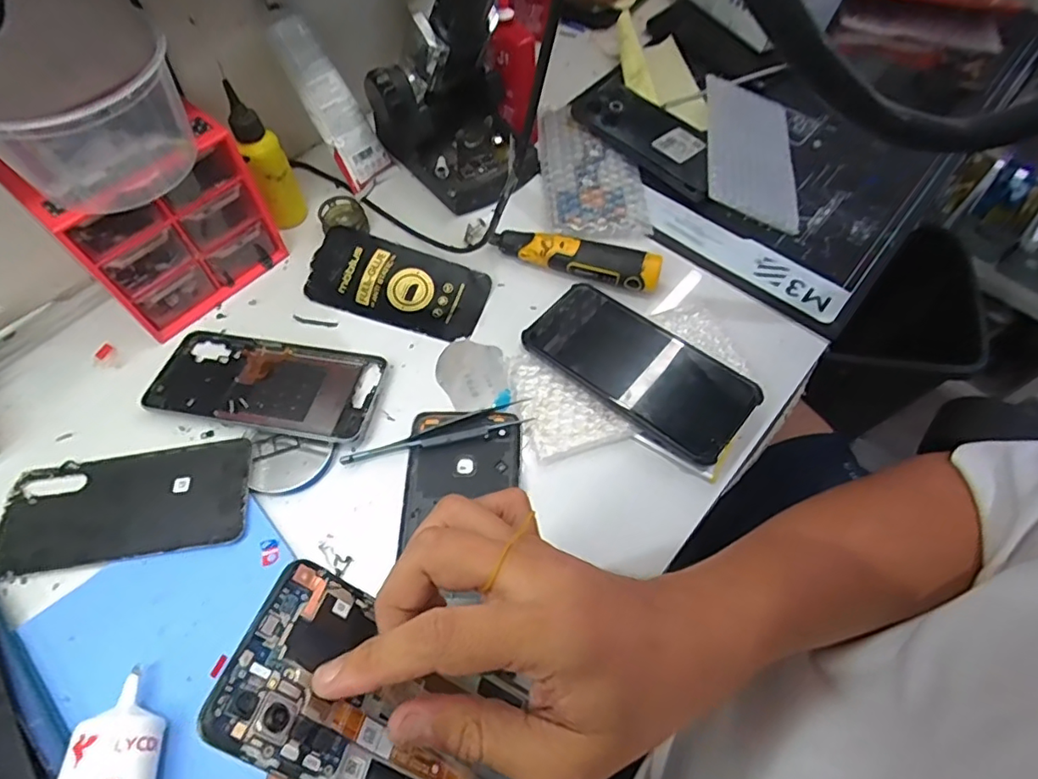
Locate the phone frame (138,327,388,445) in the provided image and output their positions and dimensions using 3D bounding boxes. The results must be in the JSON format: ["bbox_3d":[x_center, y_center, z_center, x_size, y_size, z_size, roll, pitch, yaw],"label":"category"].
[{"bbox_3d":[-0.183,-0.005,0.407,0.162,0.013,0.073,10,62,5],"label":"phone frame"}]

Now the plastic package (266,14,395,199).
[{"bbox_3d":[-0.157,-0.238,0.474,0.044,0.136,0.020,-45,38,-22],"label":"plastic package"}]

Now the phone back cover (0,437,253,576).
[{"bbox_3d":[-0.252,0.073,0.359,0.152,0.010,0.070,-6,61,-4],"label":"phone back cover"}]

